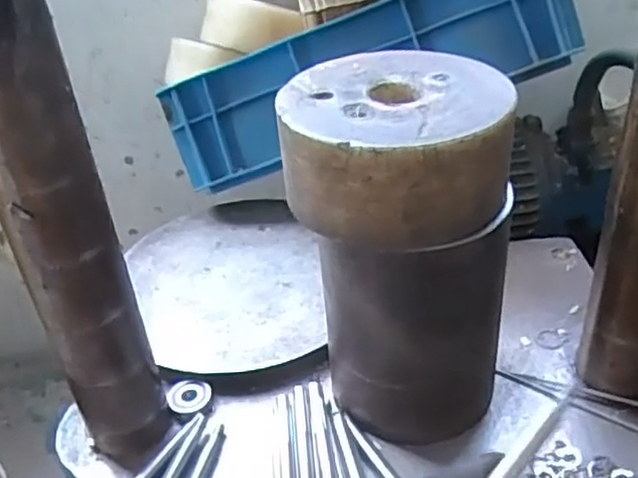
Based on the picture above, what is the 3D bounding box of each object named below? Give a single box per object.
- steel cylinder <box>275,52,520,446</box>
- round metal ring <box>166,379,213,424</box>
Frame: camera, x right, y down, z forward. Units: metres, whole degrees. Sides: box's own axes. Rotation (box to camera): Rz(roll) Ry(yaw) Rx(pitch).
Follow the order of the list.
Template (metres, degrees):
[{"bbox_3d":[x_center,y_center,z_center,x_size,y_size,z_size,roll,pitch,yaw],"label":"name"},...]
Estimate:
[{"bbox_3d":[0.055,0.009,0.486,0.139,0.237,0.139,-4,35,3],"label":"steel cylinder"},{"bbox_3d":[-0.104,0.128,0.549,0.034,0.006,0.033,-4,35,3],"label":"round metal ring"}]

